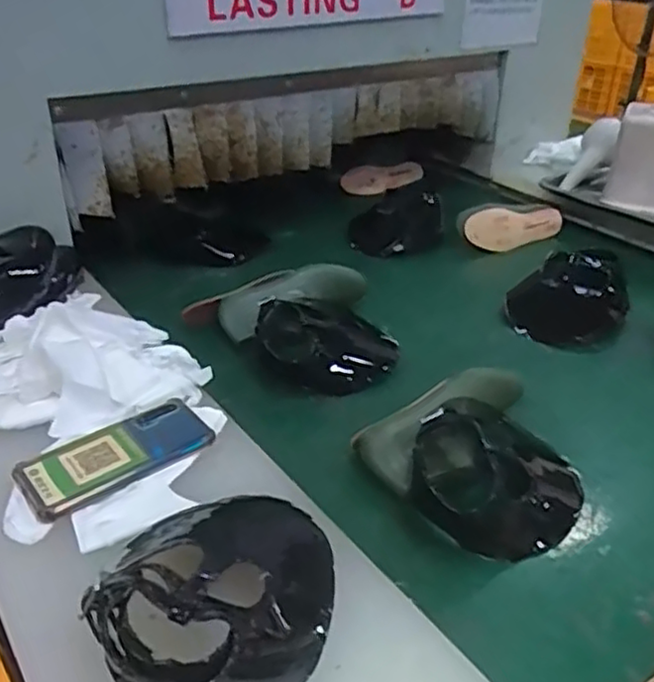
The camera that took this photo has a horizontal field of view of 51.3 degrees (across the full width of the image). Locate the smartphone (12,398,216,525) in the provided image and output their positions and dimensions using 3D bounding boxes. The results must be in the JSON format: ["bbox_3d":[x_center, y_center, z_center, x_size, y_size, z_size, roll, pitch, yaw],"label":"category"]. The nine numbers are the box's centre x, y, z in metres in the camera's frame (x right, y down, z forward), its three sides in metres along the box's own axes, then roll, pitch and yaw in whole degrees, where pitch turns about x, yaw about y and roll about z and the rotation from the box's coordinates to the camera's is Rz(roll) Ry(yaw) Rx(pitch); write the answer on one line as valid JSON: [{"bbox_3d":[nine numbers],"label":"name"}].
[{"bbox_3d":[-0.192,0.103,0.625,0.167,0.017,0.086,-20,40,-33],"label":"smartphone"}]

